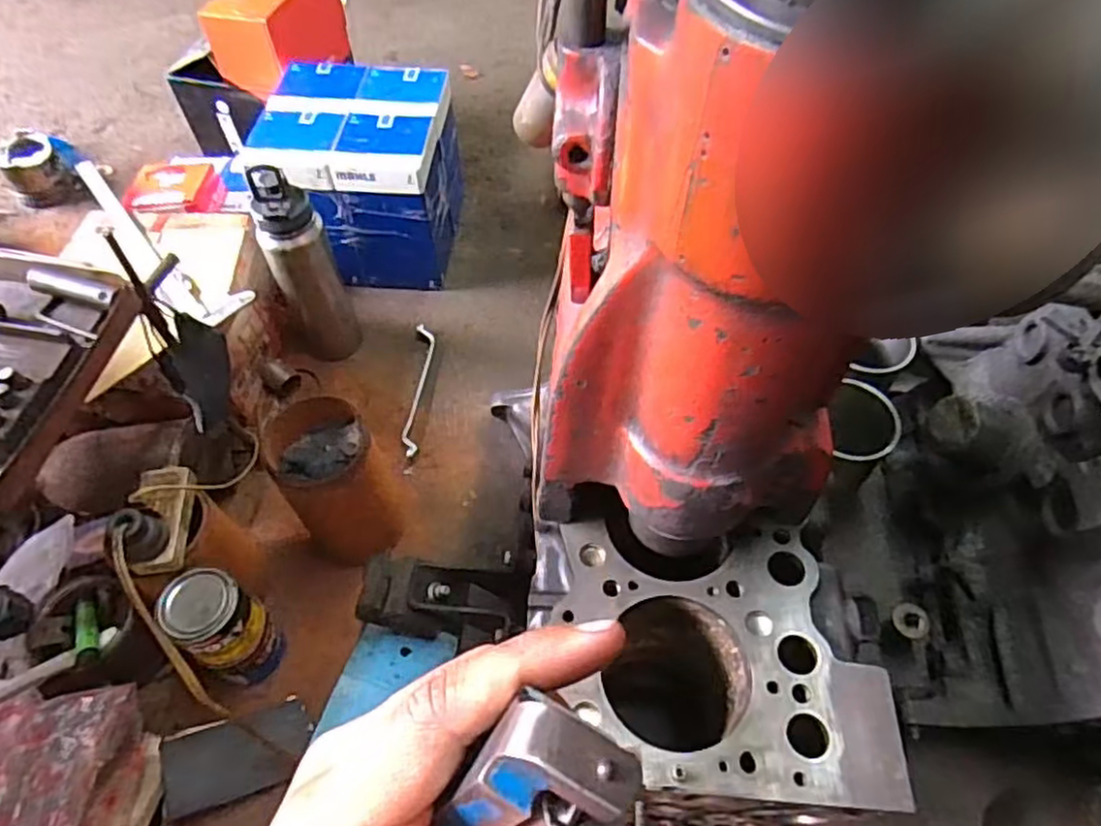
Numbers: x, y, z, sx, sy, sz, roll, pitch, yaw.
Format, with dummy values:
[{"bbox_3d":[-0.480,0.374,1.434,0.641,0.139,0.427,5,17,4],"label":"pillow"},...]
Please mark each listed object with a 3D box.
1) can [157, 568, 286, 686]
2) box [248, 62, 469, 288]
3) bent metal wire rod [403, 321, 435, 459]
[{"bbox_3d":[-0.318,0.211,0.676,0.074,0.136,0.070,35,63,22],"label":"can"},{"bbox_3d":[-0.275,-0.348,1.030,0.239,0.228,0.248,4,56,3],"label":"box"},{"bbox_3d":[-0.180,-0.036,0.931,0.028,0.022,0.221,0,58,0],"label":"bent metal wire rod"}]

